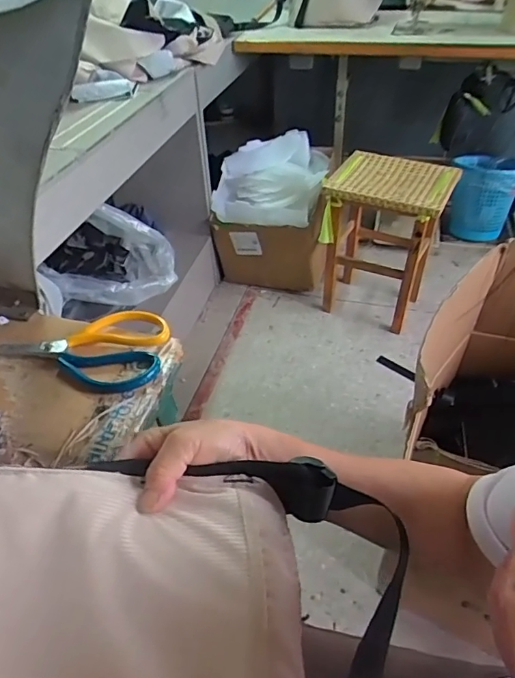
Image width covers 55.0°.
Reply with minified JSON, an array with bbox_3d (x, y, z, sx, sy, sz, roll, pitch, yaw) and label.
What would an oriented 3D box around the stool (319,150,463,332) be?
[{"bbox_3d":[0.406,-0.316,1.609,0.349,0.472,0.332,17,46,21],"label":"stool"}]

